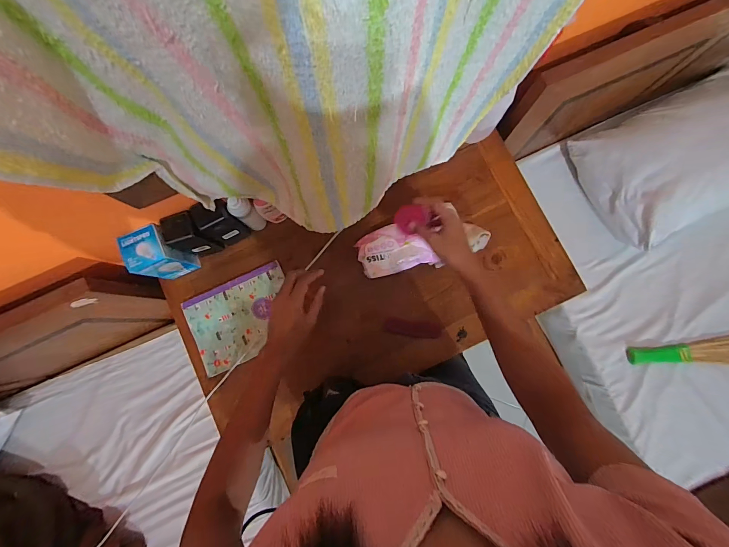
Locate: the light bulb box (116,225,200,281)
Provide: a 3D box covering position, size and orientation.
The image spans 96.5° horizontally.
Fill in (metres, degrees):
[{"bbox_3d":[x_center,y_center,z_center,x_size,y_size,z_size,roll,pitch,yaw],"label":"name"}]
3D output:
[{"bbox_3d":[-0.377,-0.039,0.612,0.079,0.119,0.072,-28,84,-3],"label":"light bulb box"}]

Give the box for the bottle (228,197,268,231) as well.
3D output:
[{"bbox_3d":[-0.222,-0.113,0.624,0.034,0.121,0.037,38,85,4],"label":"bottle"}]

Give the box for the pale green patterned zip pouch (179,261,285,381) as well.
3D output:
[{"bbox_3d":[-0.244,0.089,0.655,0.205,0.016,0.158,-25,84,-3],"label":"pale green patterned zip pouch"}]

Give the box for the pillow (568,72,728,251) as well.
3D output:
[{"bbox_3d":[0.853,-0.303,0.852,0.499,0.129,0.343,-22,84,-2],"label":"pillow"}]

